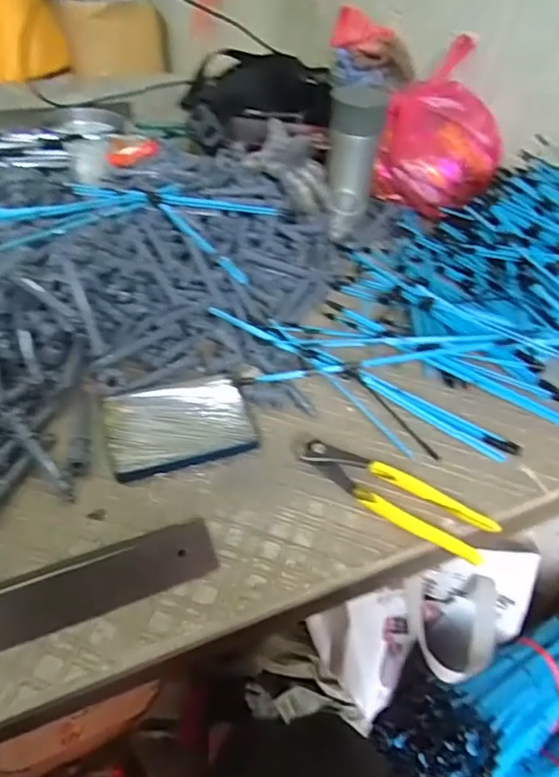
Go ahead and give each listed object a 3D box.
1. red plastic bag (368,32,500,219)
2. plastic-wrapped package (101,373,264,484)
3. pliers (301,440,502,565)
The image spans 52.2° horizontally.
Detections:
[{"bbox_3d":[0.240,-0.371,0.831,0.167,0.164,0.166,15,44,9],"label":"red plastic bag"},{"bbox_3d":[-0.090,0.029,0.515,0.123,0.014,0.106,-9,45,-15],"label":"plastic-wrapped package"},{"bbox_3d":[0.091,0.088,0.465,0.160,0.017,0.044,26,47,20],"label":"pliers"}]

